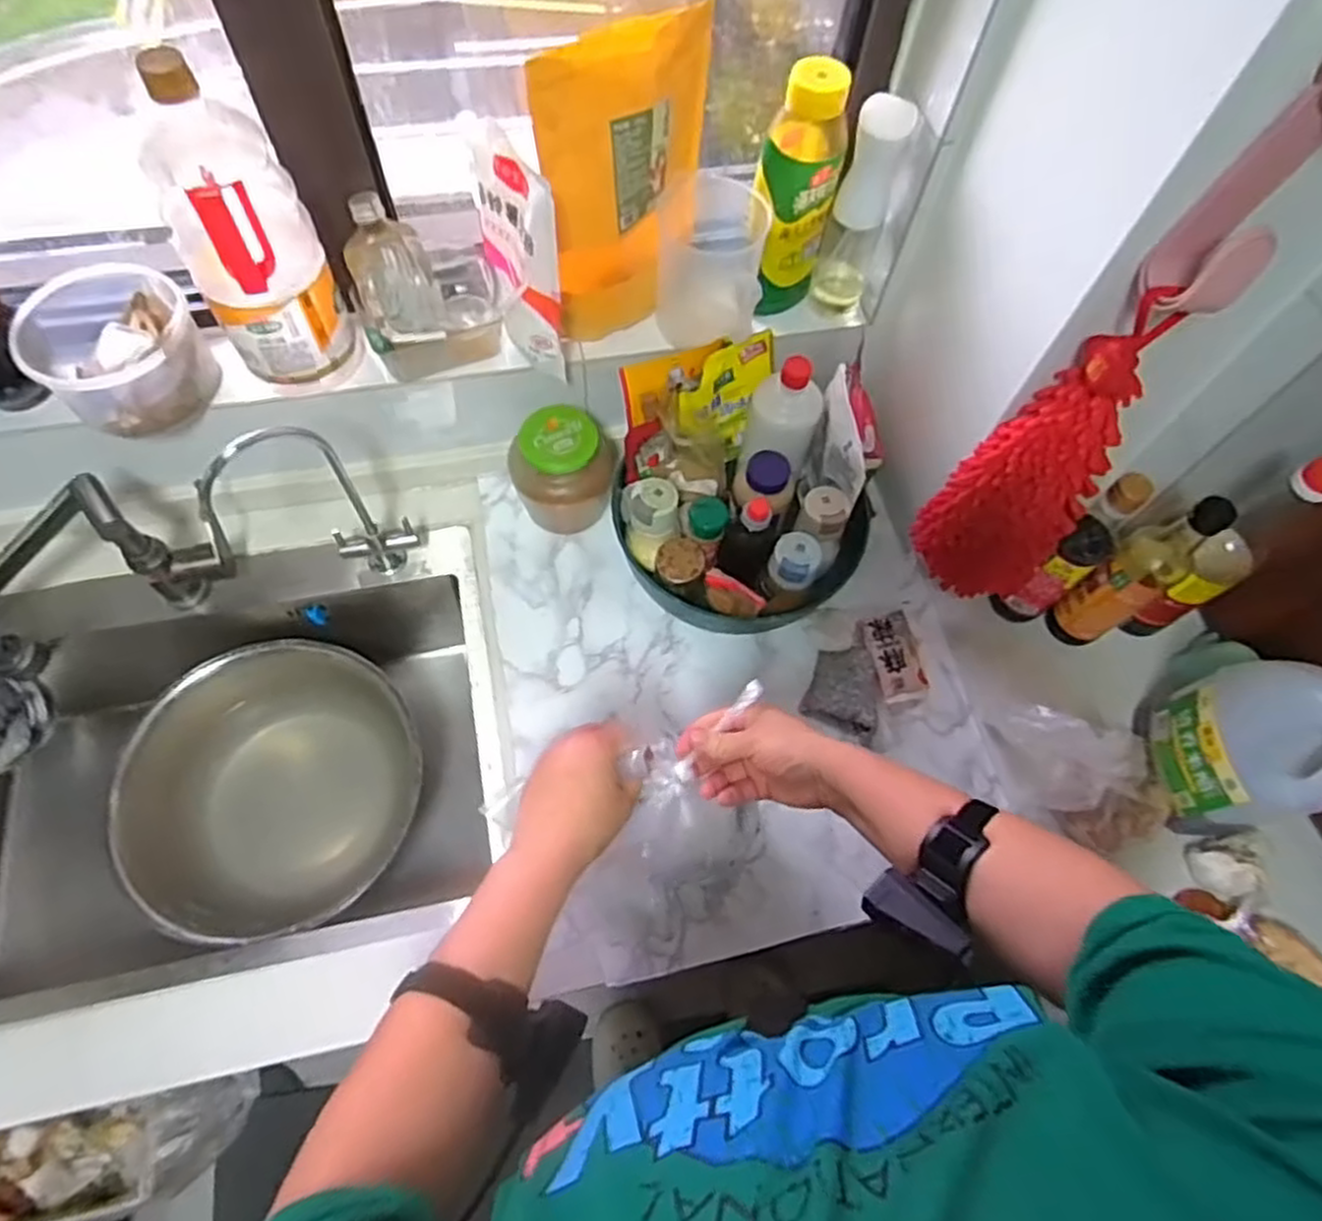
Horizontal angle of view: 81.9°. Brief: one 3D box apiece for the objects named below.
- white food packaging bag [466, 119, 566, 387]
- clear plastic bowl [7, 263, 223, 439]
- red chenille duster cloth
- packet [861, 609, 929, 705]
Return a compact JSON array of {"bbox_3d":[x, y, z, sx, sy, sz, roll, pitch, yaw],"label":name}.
[{"bbox_3d":[-0.135,-0.331,0.717,0.038,0.196,0.124,-25,69,-14],"label":"white food packaging bag"},{"bbox_3d":[-0.522,-0.256,0.728,0.140,0.100,0.159,-40,73,-19],"label":"clear plastic bowl"},{"bbox_3d":[0.344,-0.135,0.695,0.124,0.350,0.050,25,58,8],"label":"red chenille duster cloth"},{"bbox_3d":[0.262,0.052,0.852,0.061,0.020,0.103,-9,66,-7],"label":"packet"}]

